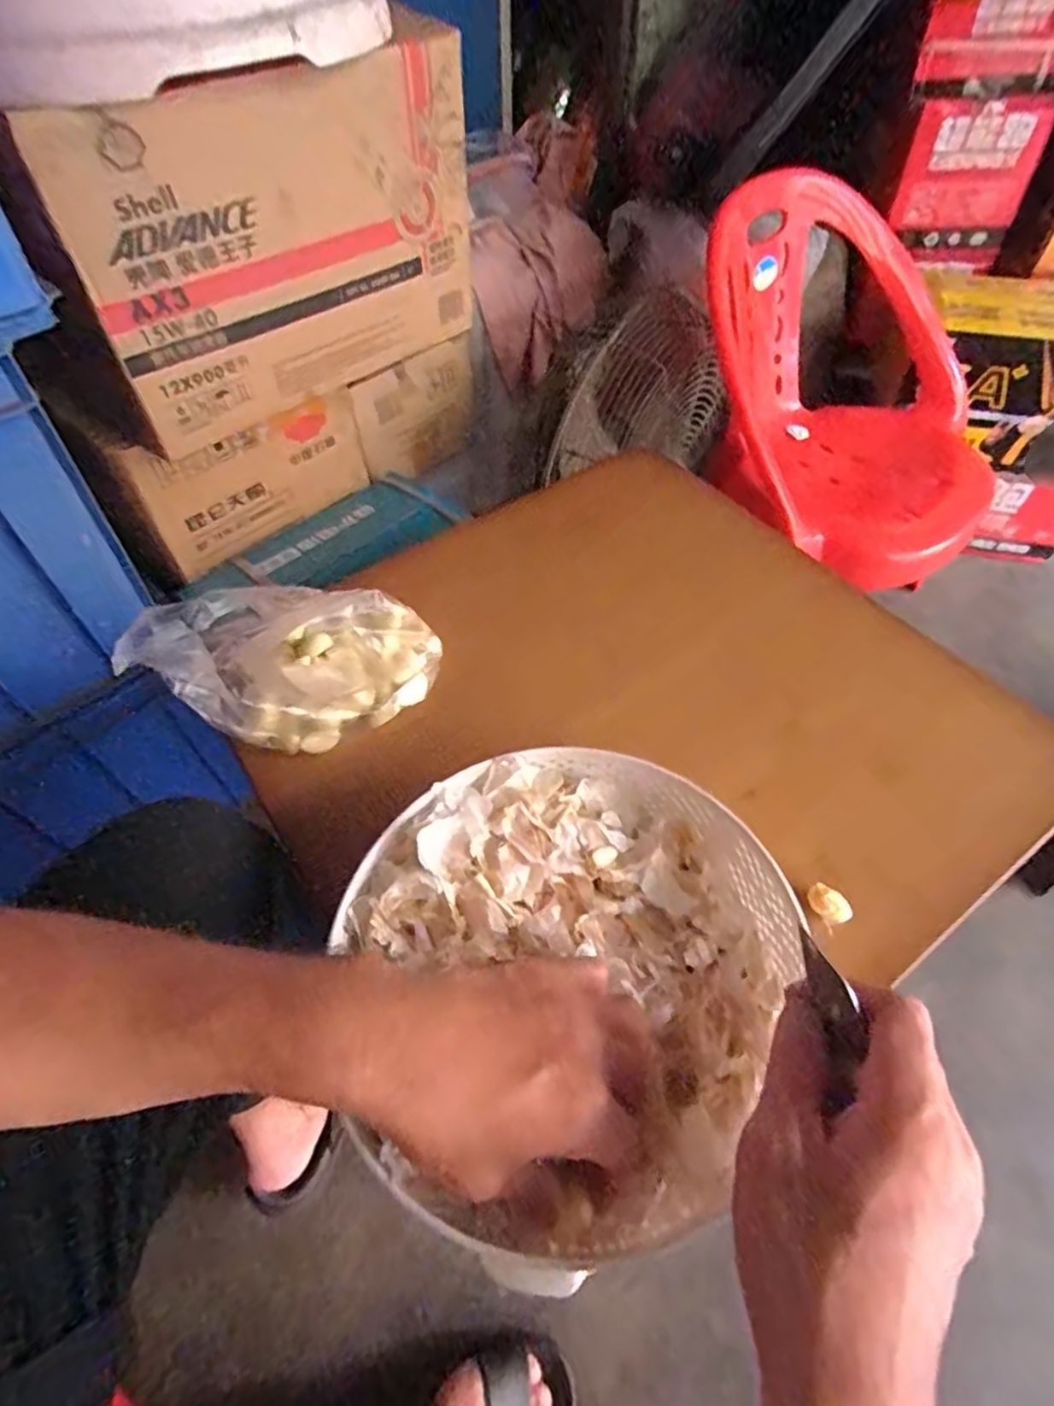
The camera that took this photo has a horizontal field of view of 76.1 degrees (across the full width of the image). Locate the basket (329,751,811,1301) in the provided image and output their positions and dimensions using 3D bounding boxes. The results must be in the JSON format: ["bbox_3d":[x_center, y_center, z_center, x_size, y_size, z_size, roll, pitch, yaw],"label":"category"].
[{"bbox_3d":[0.016,0.135,0.350,0.215,0.060,0.237,27,58,20],"label":"basket"}]

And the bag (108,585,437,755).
[{"bbox_3d":[-0.160,-0.029,0.470,0.182,0.086,0.106,-4,53,-2],"label":"bag"}]

